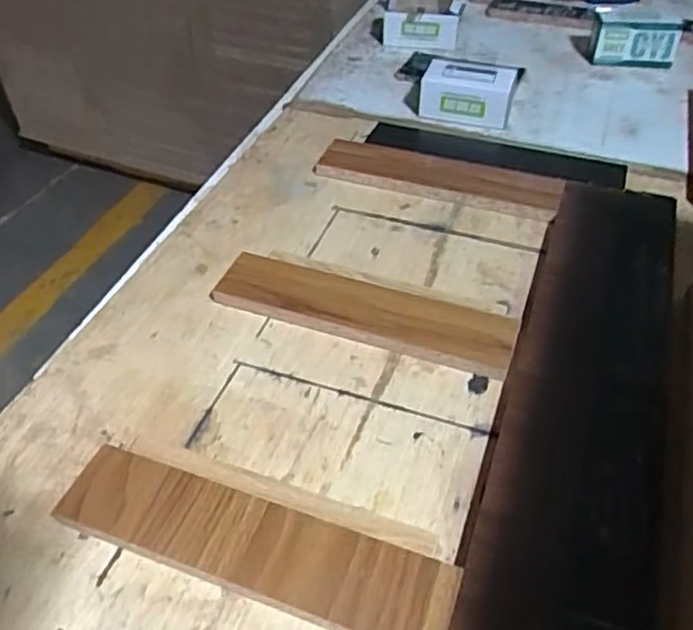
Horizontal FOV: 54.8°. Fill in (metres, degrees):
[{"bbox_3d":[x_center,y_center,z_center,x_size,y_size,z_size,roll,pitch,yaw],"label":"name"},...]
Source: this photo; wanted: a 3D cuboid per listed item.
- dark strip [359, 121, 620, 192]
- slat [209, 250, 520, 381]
[{"bbox_3d":[0.165,-0.189,0.772,0.295,0.009,0.068,16,48,18],"label":"dark strip"},{"bbox_3d":[0.013,-0.005,0.597,0.267,0.016,0.068,14,47,17],"label":"slat"}]

